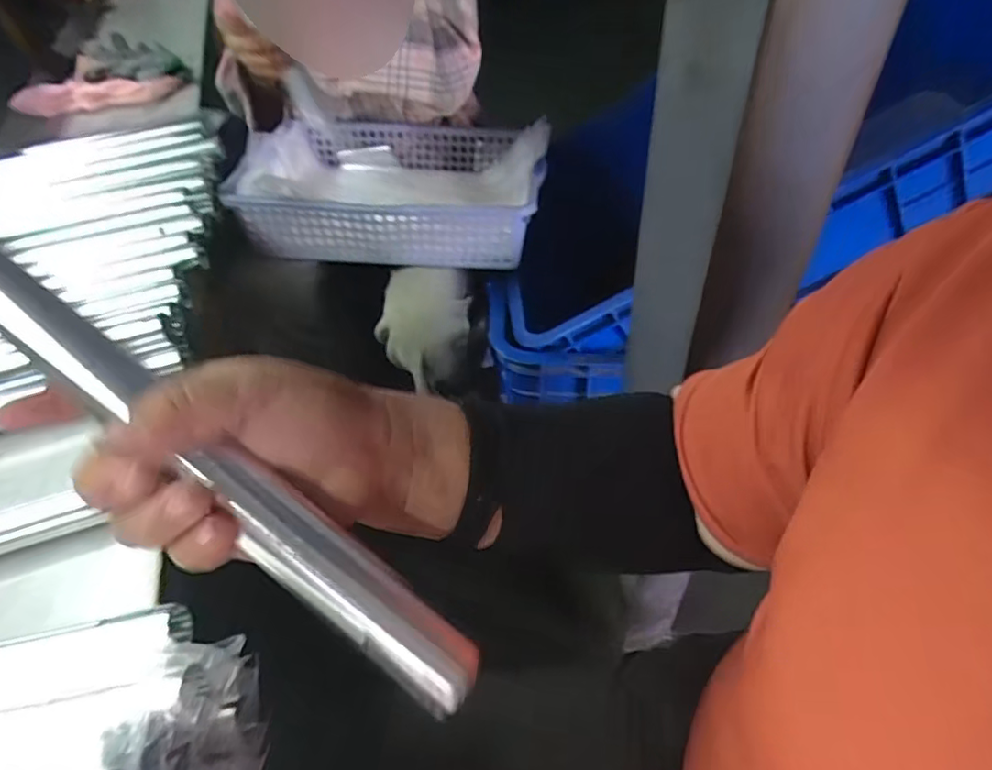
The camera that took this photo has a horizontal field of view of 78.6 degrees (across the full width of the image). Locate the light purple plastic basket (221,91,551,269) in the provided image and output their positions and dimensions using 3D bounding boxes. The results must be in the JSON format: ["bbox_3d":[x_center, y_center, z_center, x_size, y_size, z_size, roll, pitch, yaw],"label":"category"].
[{"bbox_3d":[-0.126,-0.267,0.793,0.367,0.111,0.254,2,48,8],"label":"light purple plastic basket"}]

